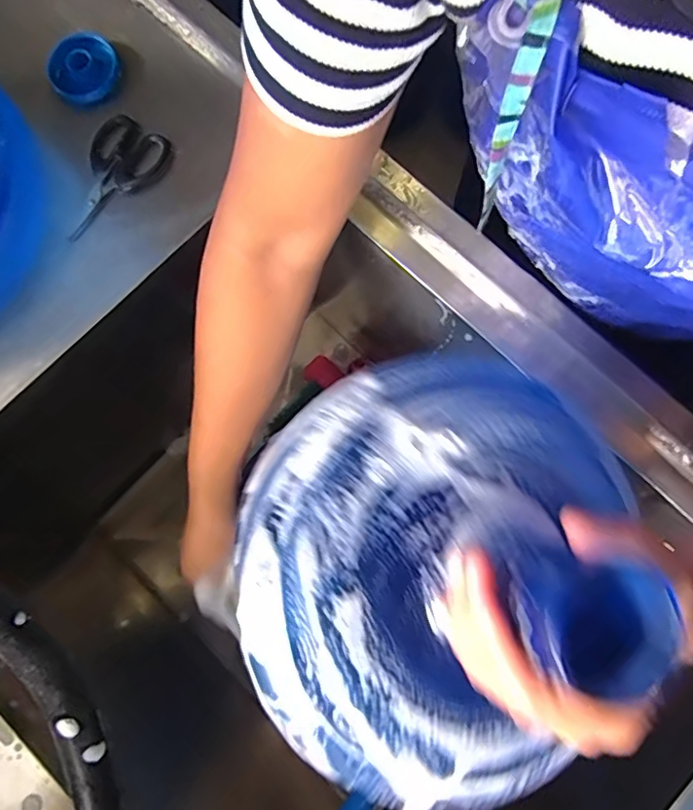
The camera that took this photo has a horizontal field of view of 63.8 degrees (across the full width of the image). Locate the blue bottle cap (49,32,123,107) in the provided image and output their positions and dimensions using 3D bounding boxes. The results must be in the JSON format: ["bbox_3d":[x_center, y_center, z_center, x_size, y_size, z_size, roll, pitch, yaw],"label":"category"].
[{"bbox_3d":[-0.216,-0.275,0.461,0.058,0.016,0.054,0,80,1],"label":"blue bottle cap"}]

